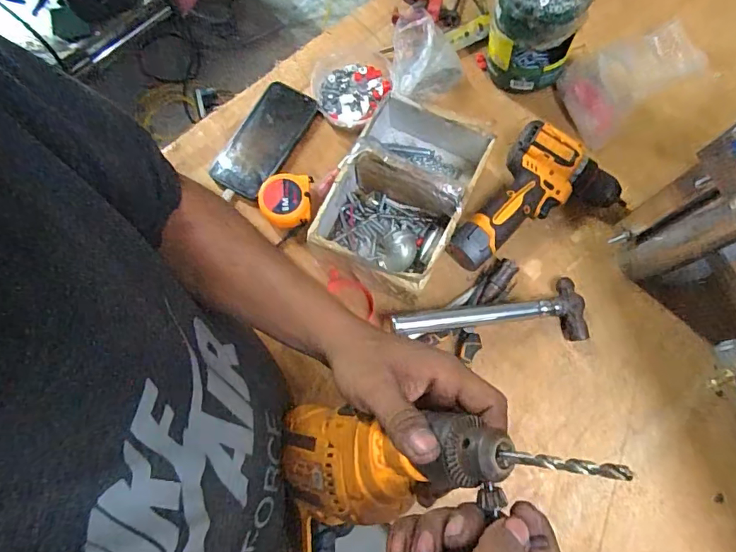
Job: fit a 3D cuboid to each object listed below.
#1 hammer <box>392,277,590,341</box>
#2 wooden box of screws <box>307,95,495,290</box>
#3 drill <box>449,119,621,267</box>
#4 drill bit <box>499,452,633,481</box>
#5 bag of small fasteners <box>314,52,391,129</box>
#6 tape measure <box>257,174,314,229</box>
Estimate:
[{"bbox_3d":[0.145,0.058,0.565,0.227,0.035,0.070,-10,77,-2],"label":"hammer"},{"bbox_3d":[0.043,-0.105,0.574,0.150,0.079,0.222,24,78,6],"label":"wooden box of screws"},{"bbox_3d":[0.208,-0.078,0.585,0.149,0.059,0.203,37,79,8],"label":"drill"},{"bbox_3d":[0.092,0.091,0.226,0.005,0.066,0.006,9,73,-36],"label":"drill bit"},{"bbox_3d":[-0.022,-0.262,0.650,0.104,0.019,0.114,1,77,0],"label":"bag of small fasteners"},{"bbox_3d":[-0.105,-0.095,0.602,0.063,0.027,0.064,-3,77,-1],"label":"tape measure"}]

